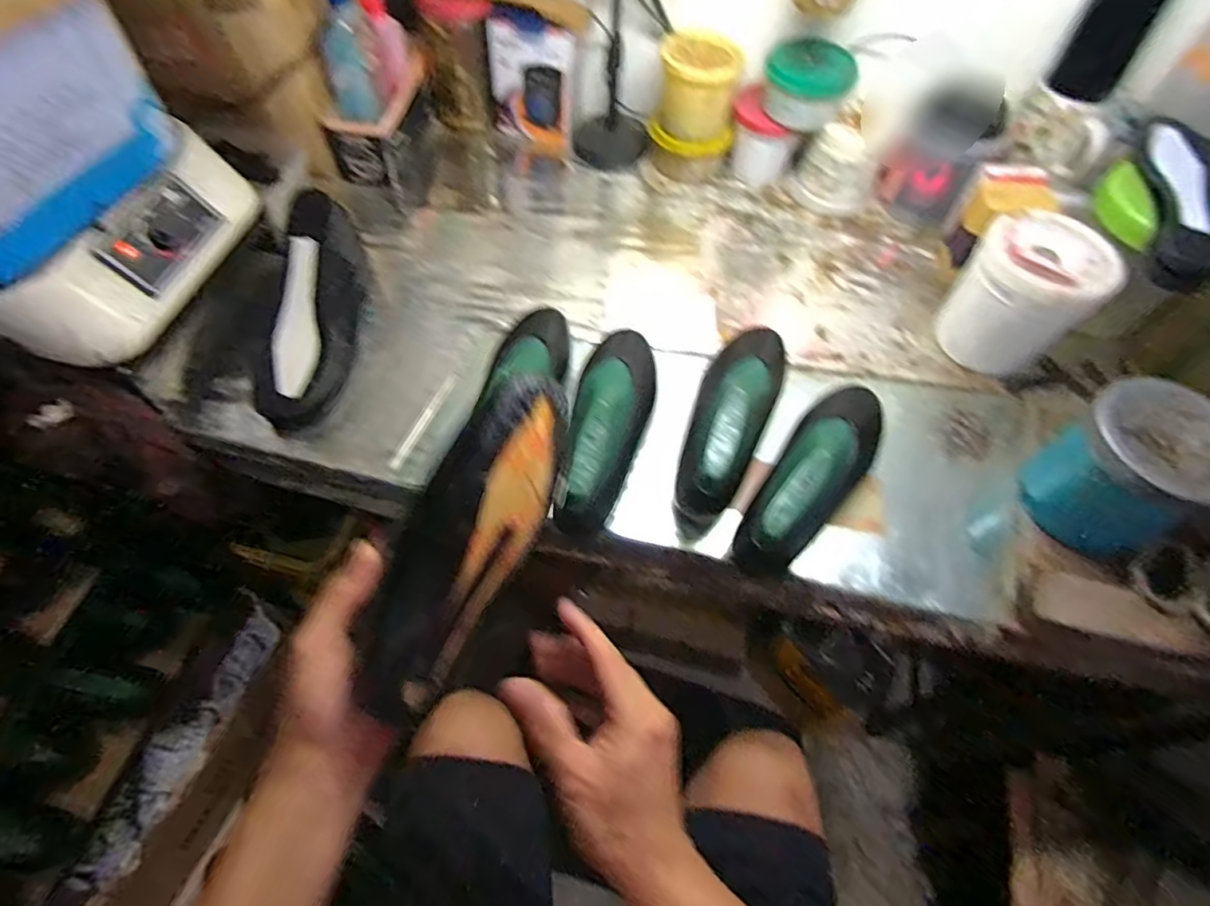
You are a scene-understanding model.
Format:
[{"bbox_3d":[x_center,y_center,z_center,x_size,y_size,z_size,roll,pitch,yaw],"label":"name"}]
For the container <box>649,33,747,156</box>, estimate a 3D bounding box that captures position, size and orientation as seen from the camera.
[{"bbox_3d":[0.118,-0.469,0.793,0.101,0.113,0.086,-13,60,-11],"label":"container"}]

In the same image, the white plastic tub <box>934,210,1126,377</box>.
[{"bbox_3d":[0.448,-0.171,0.653,0.124,0.135,0.114,2,58,-3],"label":"white plastic tub"}]

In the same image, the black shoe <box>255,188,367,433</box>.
[{"bbox_3d":[-0.307,-0.142,0.649,0.074,0.094,0.241,8,85,1],"label":"black shoe"}]

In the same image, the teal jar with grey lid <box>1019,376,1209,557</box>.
[{"bbox_3d":[0.480,0.014,0.551,0.109,0.106,0.122,-24,63,-17],"label":"teal jar with grey lid"}]

